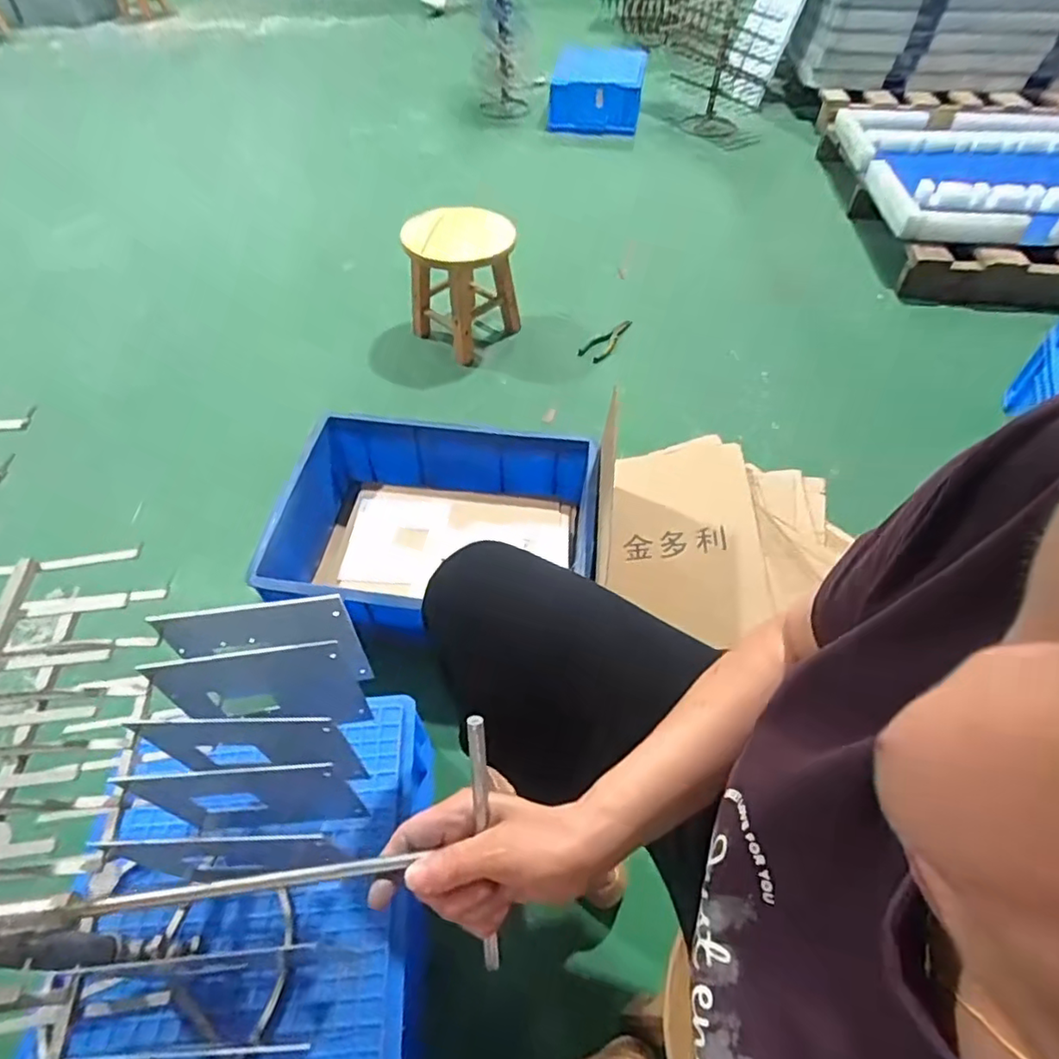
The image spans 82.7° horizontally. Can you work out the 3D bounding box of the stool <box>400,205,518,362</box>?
[{"bbox_3d":[-0.164,-0.605,1.498,0.226,0.297,0.212,-38,60,-26],"label":"stool"}]

